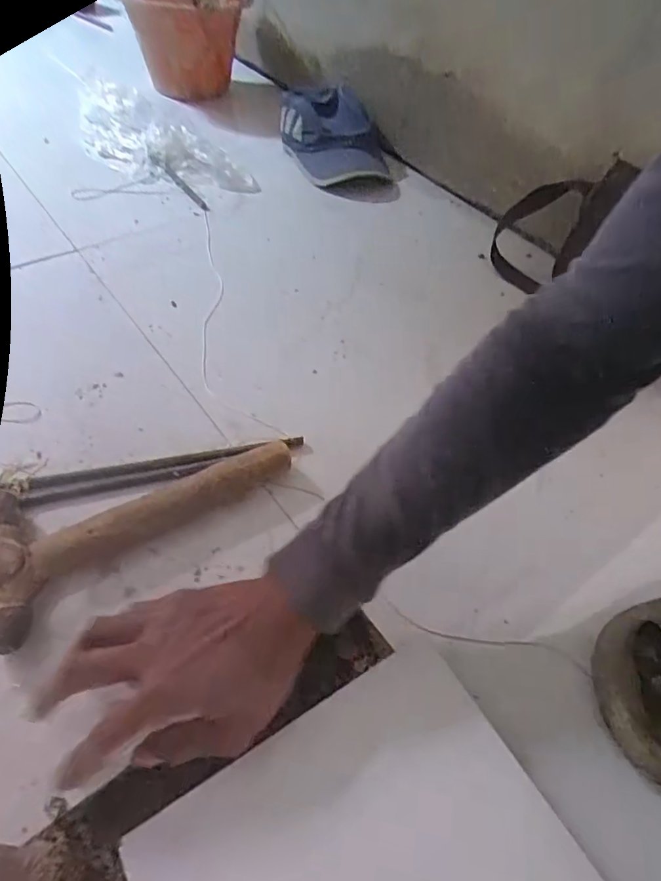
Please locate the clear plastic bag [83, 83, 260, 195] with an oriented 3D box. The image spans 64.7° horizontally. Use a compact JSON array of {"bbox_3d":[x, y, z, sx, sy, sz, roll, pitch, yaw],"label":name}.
[{"bbox_3d":[-0.305,-0.498,0.875,0.405,0.049,0.138,37,57,22],"label":"clear plastic bag"}]

